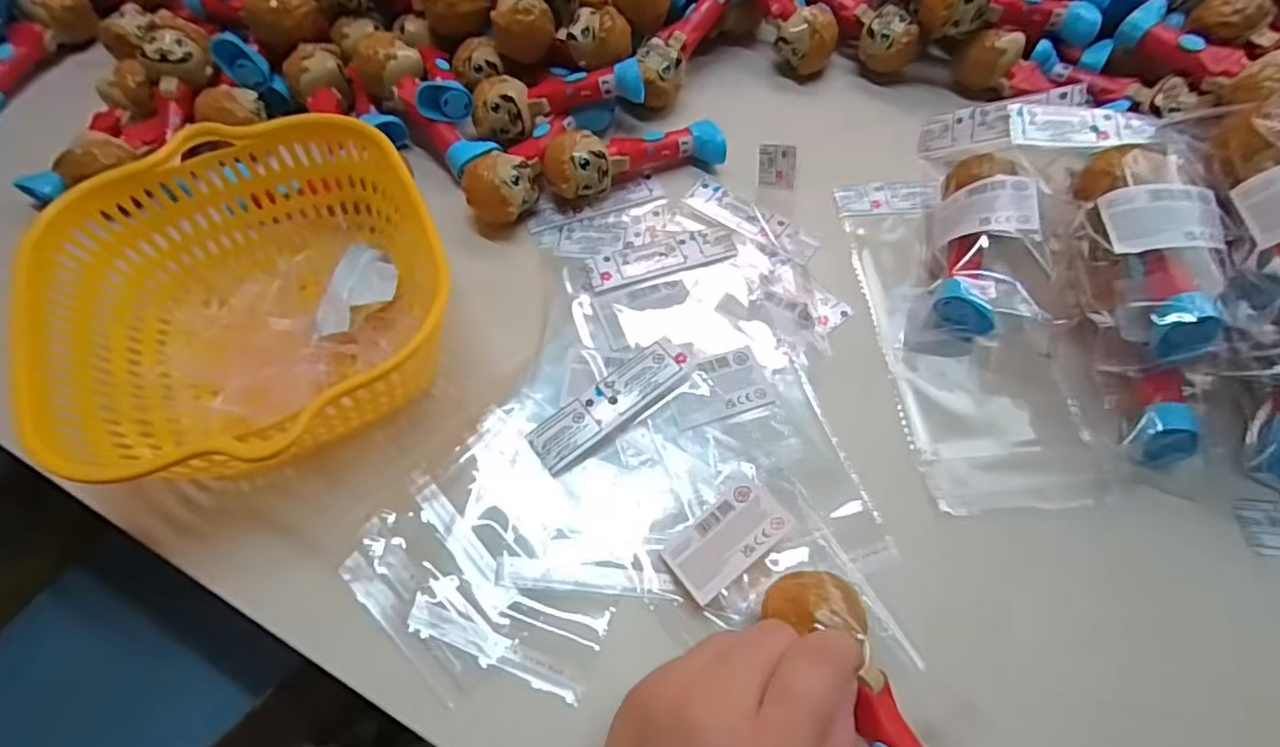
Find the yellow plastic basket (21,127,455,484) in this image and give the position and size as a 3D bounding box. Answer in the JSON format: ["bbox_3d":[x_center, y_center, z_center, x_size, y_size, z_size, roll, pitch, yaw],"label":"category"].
[{"bbox_3d":[-0.208,-0.041,0.341,0.215,0.092,0.215,-1,65,3],"label":"yellow plastic basket"}]

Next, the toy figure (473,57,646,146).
[{"bbox_3d":[-0.058,-0.198,0.437,0.122,0.039,0.035,-6,61,-3],"label":"toy figure"}]

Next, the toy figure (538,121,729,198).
[{"bbox_3d":[-0.003,-0.152,0.425,0.125,0.042,0.037,-17,63,-9],"label":"toy figure"}]

